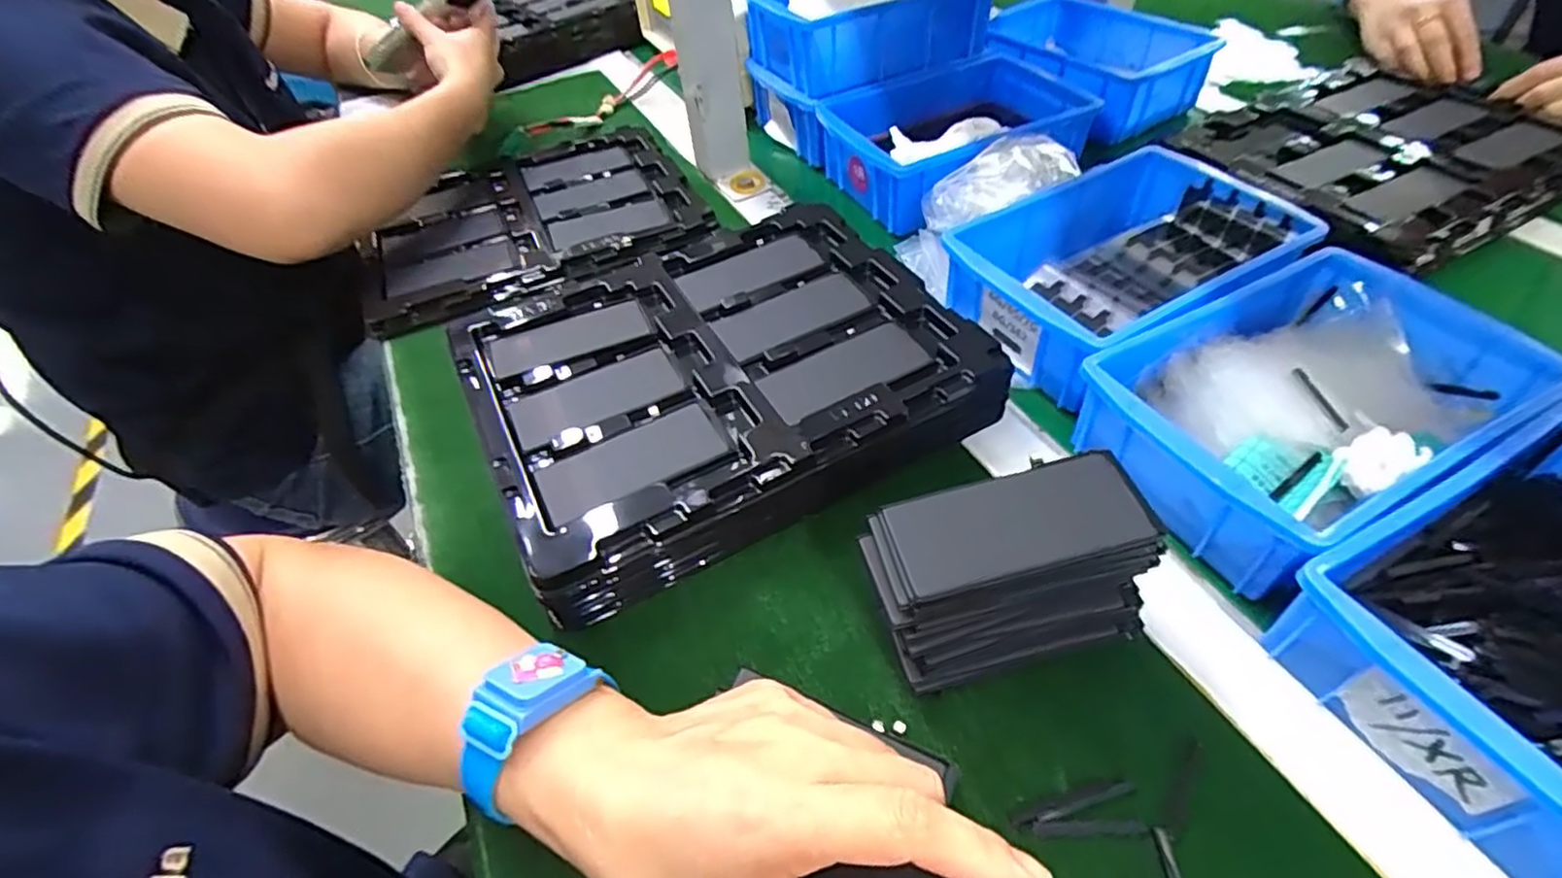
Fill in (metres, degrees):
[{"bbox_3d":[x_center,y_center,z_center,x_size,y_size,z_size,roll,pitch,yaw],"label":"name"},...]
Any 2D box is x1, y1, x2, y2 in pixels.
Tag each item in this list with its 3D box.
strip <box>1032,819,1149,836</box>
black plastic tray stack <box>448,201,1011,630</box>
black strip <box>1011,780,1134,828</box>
[{"bbox_3d":[0.120,0.150,0.266,0.042,0.004,0.006,0,51,1],"label":"strip"},{"bbox_3d":[-0.041,-0.043,0.424,0.270,0.052,0.224,-23,54,-17],"label":"black plastic tray stack"},{"bbox_3d":[0.116,0.144,0.273,0.050,0.008,0.008,-14,52,-10],"label":"black strip"}]

